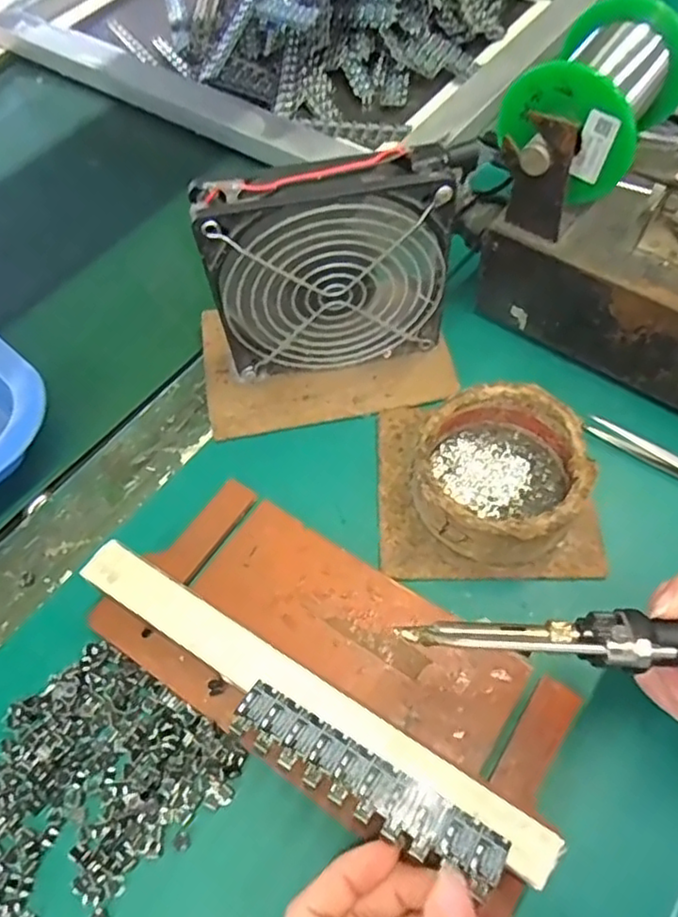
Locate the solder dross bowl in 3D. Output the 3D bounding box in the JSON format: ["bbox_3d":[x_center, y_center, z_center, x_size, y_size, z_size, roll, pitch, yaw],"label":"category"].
[{"bbox_3d":[0.079,0.009,0.325,0.079,0.039,0.085,-2,59,3],"label":"solder dross bowl"}]

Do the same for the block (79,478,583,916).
[{"bbox_3d":[-0.004,0.084,0.287,0.209,0.037,0.098,28,65,20],"label":"block"}]

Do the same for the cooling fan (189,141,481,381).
[{"bbox_3d":[-0.002,-0.092,0.340,0.120,0.127,0.022,-9,59,-1],"label":"cooling fan"}]

